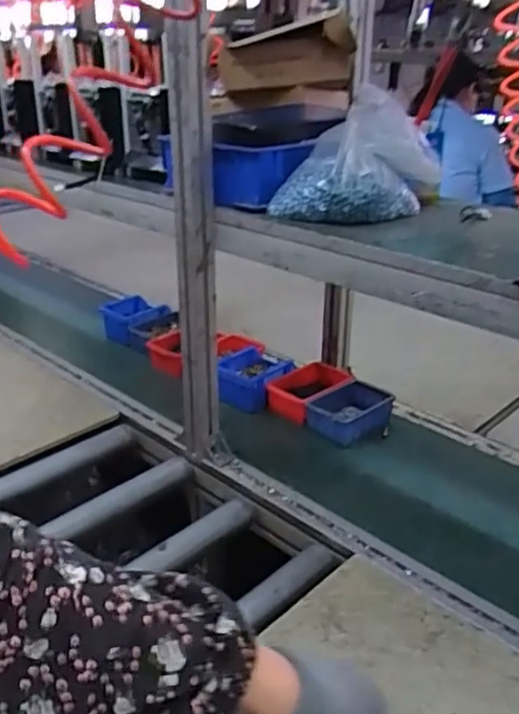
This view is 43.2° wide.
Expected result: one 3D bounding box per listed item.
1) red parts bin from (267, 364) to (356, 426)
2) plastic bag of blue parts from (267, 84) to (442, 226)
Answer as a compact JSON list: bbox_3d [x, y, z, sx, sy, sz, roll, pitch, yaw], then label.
[{"bbox_3d":[0.094,0.065,1.208,0.151,0.058,0.099,-23,35,-39],"label":"red parts bin"},{"bbox_3d":[0.133,-0.258,0.862,0.197,0.160,0.134,-22,34,-37],"label":"plastic bag of blue parts"}]

